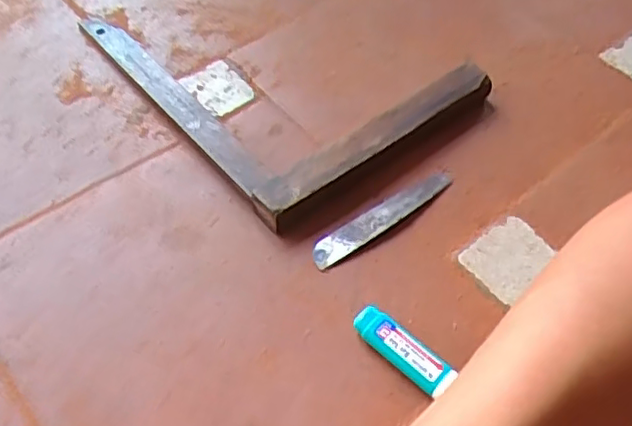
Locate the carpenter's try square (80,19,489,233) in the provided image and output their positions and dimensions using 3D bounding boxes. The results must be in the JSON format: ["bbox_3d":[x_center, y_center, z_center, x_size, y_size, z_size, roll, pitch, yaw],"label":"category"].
[{"bbox_3d":[-0.029,-0.147,0.590,0.242,0.026,0.306,-33,63,-24],"label":"carpenter's try square"}]

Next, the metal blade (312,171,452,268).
[{"bbox_3d":[0.058,0.000,0.508,0.143,0.004,0.021,-31,62,-23],"label":"metal blade"}]

